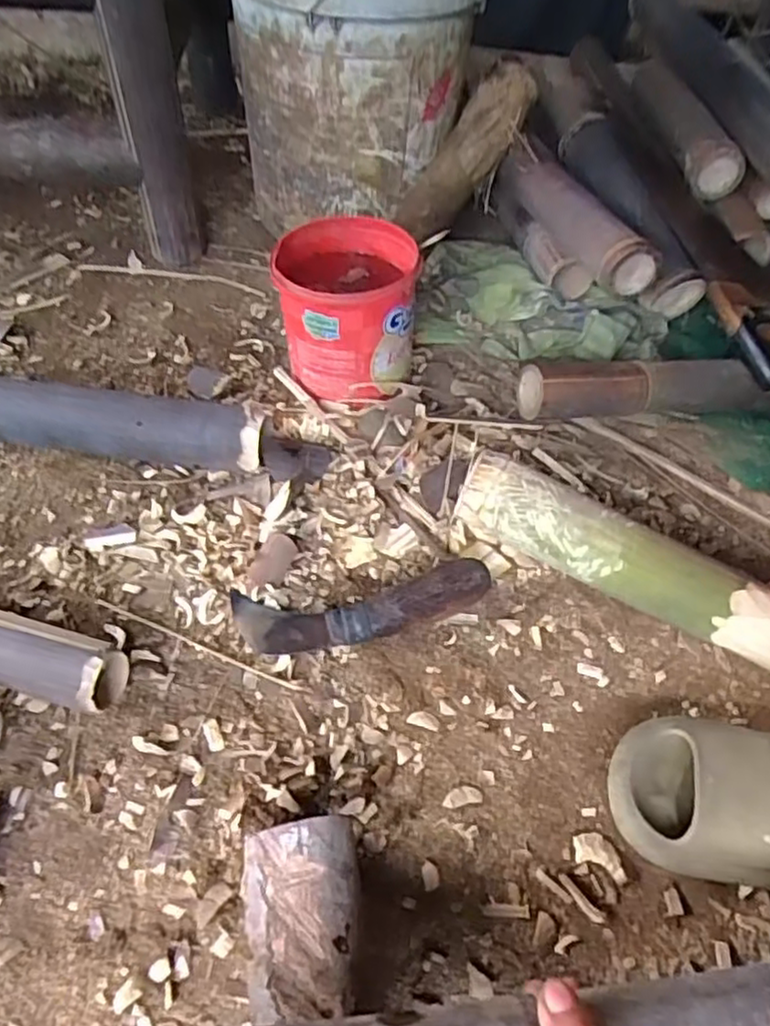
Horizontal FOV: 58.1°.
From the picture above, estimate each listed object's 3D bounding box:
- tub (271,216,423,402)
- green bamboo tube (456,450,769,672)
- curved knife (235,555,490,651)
[{"bbox_3d":[-0.040,-0.207,0.720,0.132,0.141,0.142,2,51,-3],"label":"tub"},{"bbox_3d":[0.229,0.055,0.583,0.356,0.061,0.053,28,54,11],"label":"green bamboo tube"},{"bbox_3d":[-0.017,0.078,0.583,0.219,0.037,0.063,-5,52,-9],"label":"curved knife"}]

